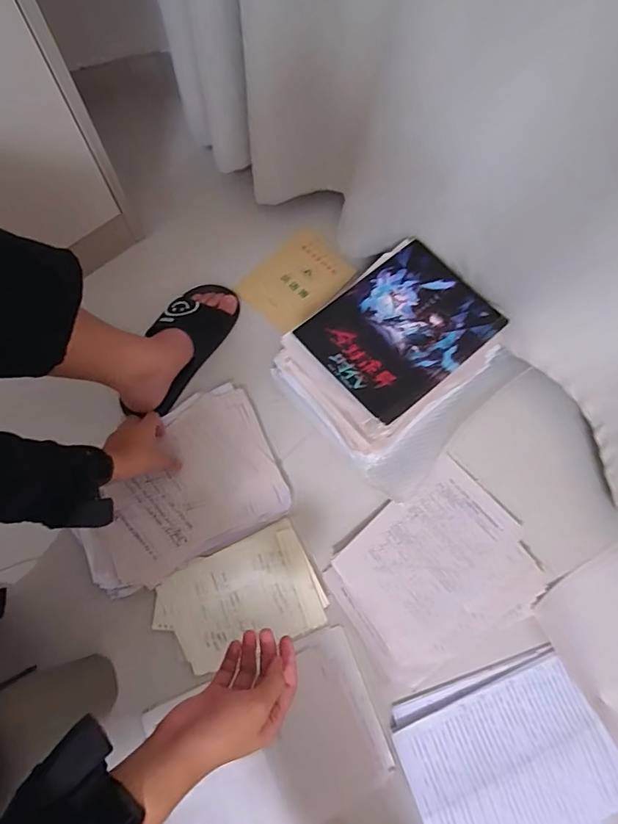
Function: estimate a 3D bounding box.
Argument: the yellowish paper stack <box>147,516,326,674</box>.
[{"bbox_3d":[-0.102,0.277,0.681,0.227,0.014,0.152,-24,76,-9],"label":"yellowish paper stack"}]

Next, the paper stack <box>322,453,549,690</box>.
[{"bbox_3d":[0.190,0.235,0.694,0.290,0.019,0.230,-32,77,-11],"label":"paper stack"}]

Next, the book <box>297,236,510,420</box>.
[{"bbox_3d":[0.133,-0.123,0.670,0.246,0.018,0.190,-39,79,-13],"label":"book"}]

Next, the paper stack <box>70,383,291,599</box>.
[{"bbox_3d":[-0.201,0.111,0.710,0.301,0.031,0.228,-27,76,-10],"label":"paper stack"}]

